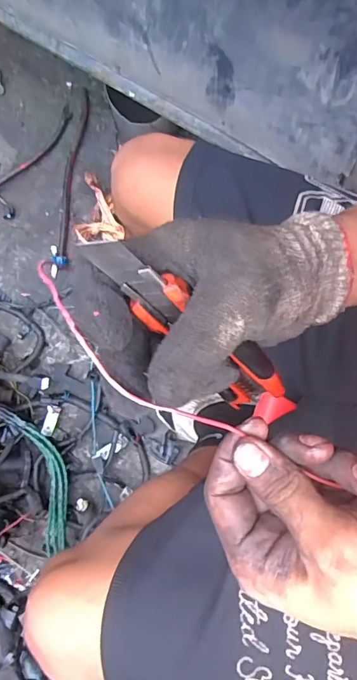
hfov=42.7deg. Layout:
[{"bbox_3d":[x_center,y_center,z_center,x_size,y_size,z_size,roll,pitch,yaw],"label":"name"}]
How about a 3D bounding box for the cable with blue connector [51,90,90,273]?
[{"bbox_3d":[-0.228,-0.333,0.963,0.035,0.068,0.398,6,76,1],"label":"cable with blue connector"}]

